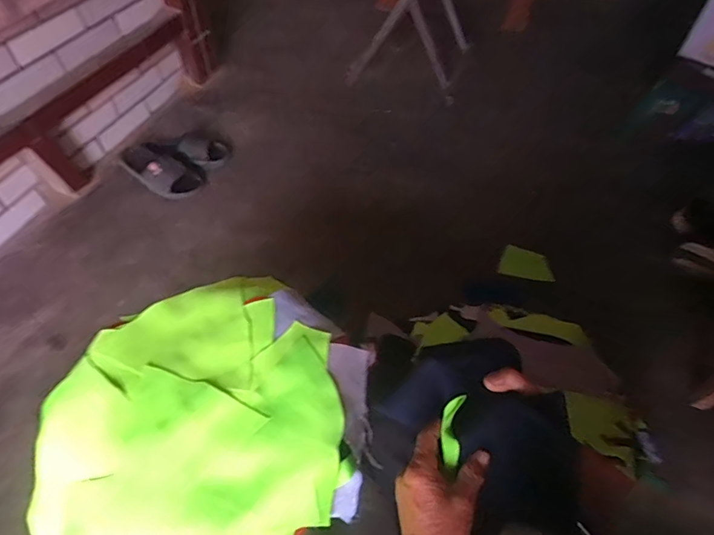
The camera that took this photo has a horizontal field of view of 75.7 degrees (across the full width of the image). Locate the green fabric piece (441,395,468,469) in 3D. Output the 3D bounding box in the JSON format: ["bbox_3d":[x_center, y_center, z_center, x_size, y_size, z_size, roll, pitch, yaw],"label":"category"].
[{"bbox_3d":[0.091,0.153,0.434,0.020,0.010,0.066,7,61,4],"label":"green fabric piece"}]

